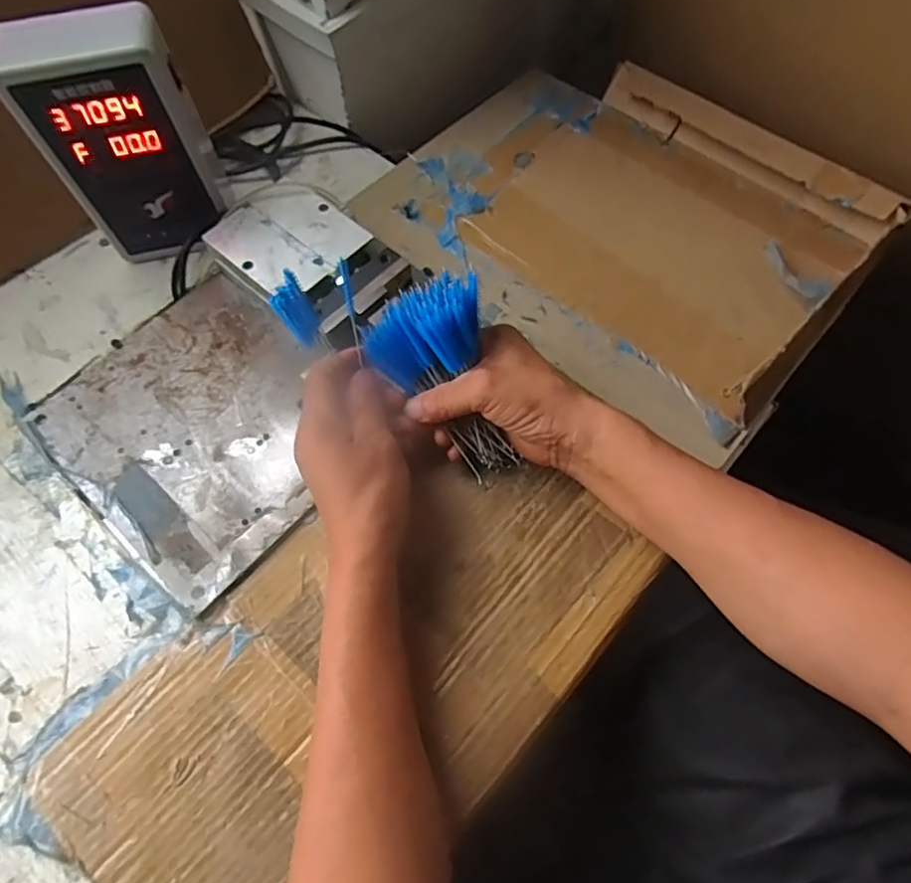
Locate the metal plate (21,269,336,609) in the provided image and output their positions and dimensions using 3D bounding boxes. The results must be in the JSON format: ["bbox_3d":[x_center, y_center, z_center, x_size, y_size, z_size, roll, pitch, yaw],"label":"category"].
[{"bbox_3d":[-0.195,-0.016,0.466,0.227,0.012,0.198,39,72,19],"label":"metal plate"}]

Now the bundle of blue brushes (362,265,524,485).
[{"bbox_3d":[-0.002,-0.038,0.413,0.075,0.139,0.044,-28,26,-10],"label":"bundle of blue brushes"}]

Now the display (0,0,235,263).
[{"bbox_3d":[-0.254,-0.231,0.470,0.111,0.181,0.051,-12,64,-2],"label":"display"}]

